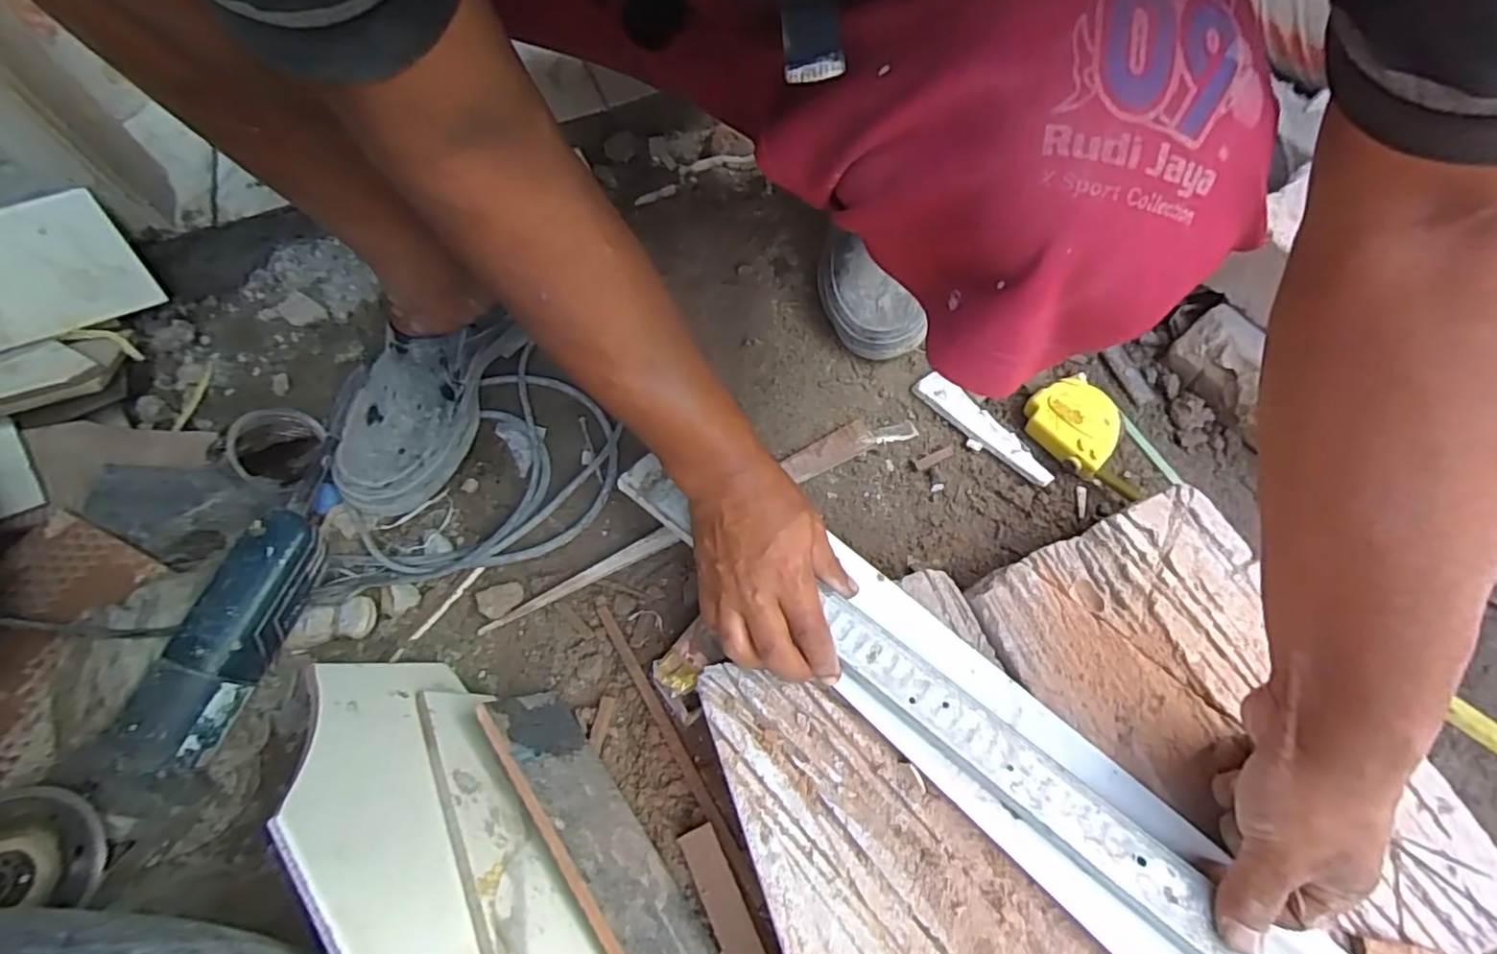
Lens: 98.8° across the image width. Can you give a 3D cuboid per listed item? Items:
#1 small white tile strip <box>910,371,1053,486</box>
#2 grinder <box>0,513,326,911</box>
[{"bbox_3d":[0.217,-0.048,0.593,0.031,0.015,0.146,-42,67,-19],"label":"small white tile strip"},{"bbox_3d":[-0.395,0.144,0.431,0.084,0.069,0.263,12,62,9],"label":"grinder"}]

